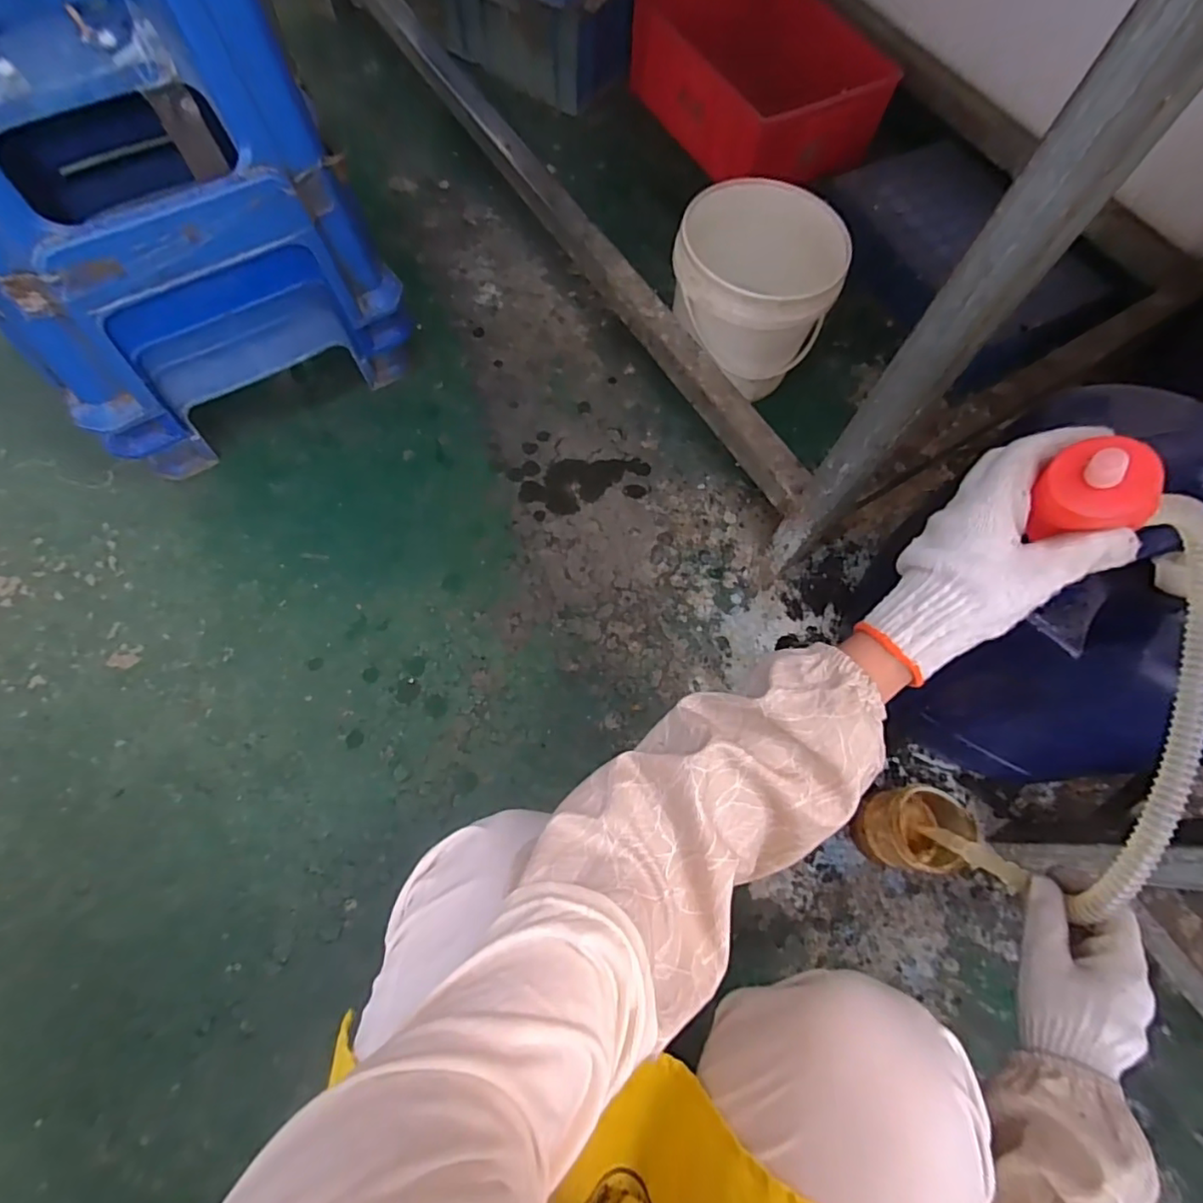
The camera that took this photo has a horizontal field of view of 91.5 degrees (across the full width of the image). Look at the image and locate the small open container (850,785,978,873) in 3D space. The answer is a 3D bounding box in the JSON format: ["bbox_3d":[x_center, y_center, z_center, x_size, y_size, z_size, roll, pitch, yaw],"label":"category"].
[{"bbox_3d":[0.334,0.248,0.641,0.083,0.104,0.081,1,68,-2],"label":"small open container"}]

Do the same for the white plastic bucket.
[{"bbox_3d":[0.205,-0.428,0.835,0.213,0.219,0.200,1,69,-3],"label":"white plastic bucket"}]

